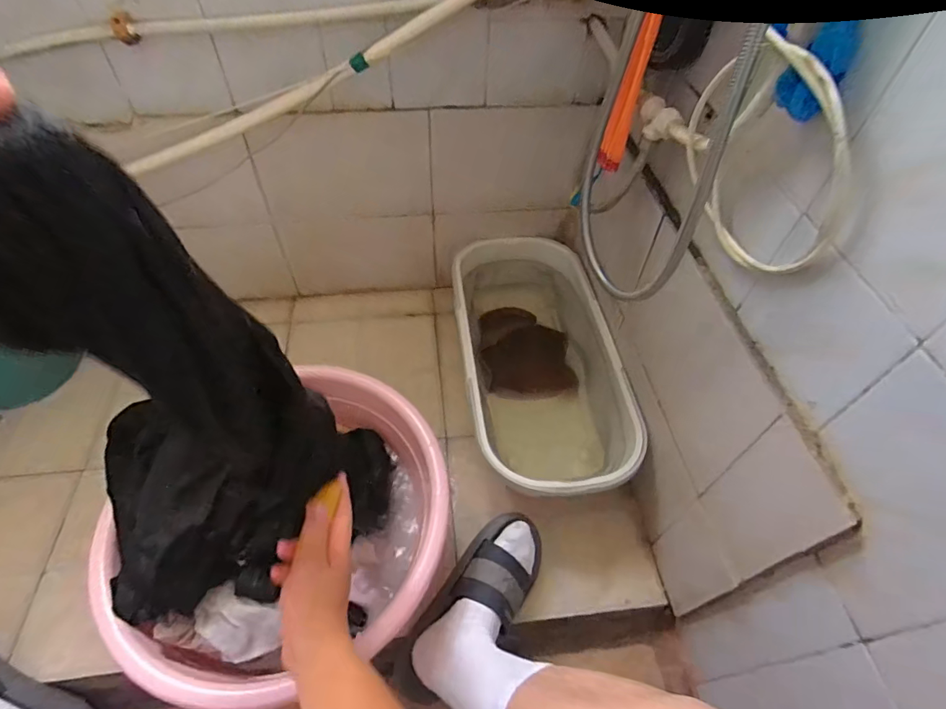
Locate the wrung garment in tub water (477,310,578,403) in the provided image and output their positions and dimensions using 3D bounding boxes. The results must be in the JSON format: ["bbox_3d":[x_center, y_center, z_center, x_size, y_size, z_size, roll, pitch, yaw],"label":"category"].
[{"bbox_3d":[0.099,0.003,0.973,0.166,0.076,0.200,-4,51,-5],"label":"wrung garment in tub water"}]

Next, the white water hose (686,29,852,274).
[{"bbox_3d":[0.253,-0.175,0.442,0.052,0.187,0.203,-7,52,-8],"label":"white water hose"}]

